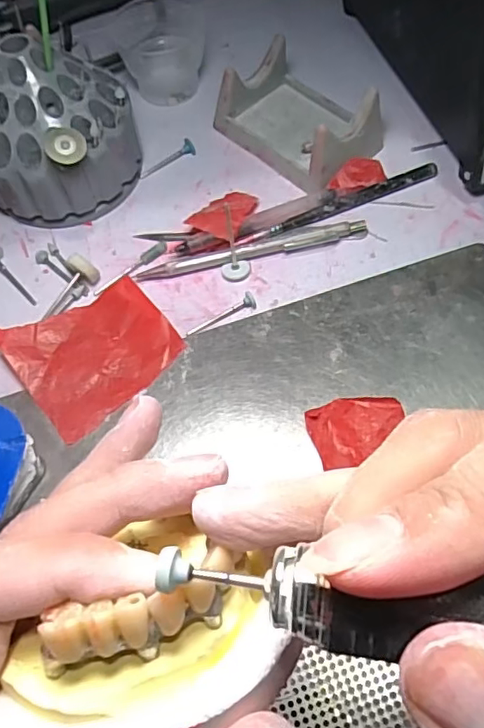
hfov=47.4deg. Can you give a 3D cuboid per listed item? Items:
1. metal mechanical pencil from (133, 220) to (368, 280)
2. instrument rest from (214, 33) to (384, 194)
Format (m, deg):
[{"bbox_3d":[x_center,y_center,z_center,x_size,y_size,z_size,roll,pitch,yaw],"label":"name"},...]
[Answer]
[{"bbox_3d":[0.008,-0.067,0.329,0.137,0.010,0.011,-15,64,-4],"label":"metal mechanical pencil"},{"bbox_3d":[0.038,-0.162,0.356,0.064,0.040,0.094,-40,69,-16],"label":"instrument rest"}]

